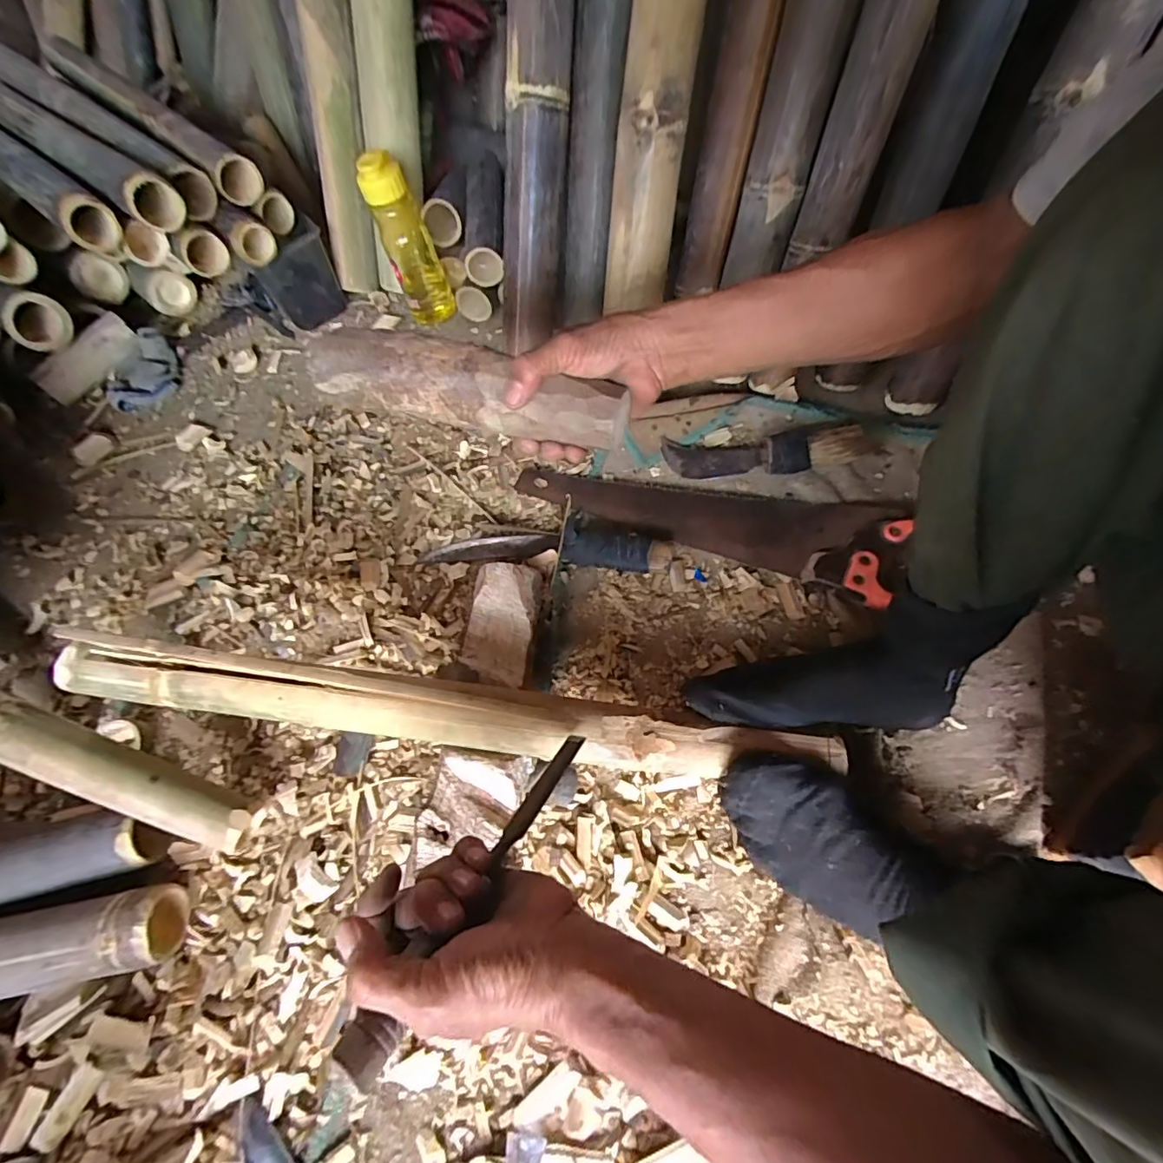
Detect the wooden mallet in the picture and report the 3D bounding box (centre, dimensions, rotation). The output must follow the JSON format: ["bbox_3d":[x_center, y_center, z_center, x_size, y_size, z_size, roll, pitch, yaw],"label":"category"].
[{"bbox_3d":[-0.087,-0.153,0.415,0.245,0.041,0.047,14,64,5],"label":"wooden mallet"}]

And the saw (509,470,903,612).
[{"bbox_3d":[0.150,-0.095,0.638,0.450,0.026,0.126,20,65,14],"label":"saw"}]

